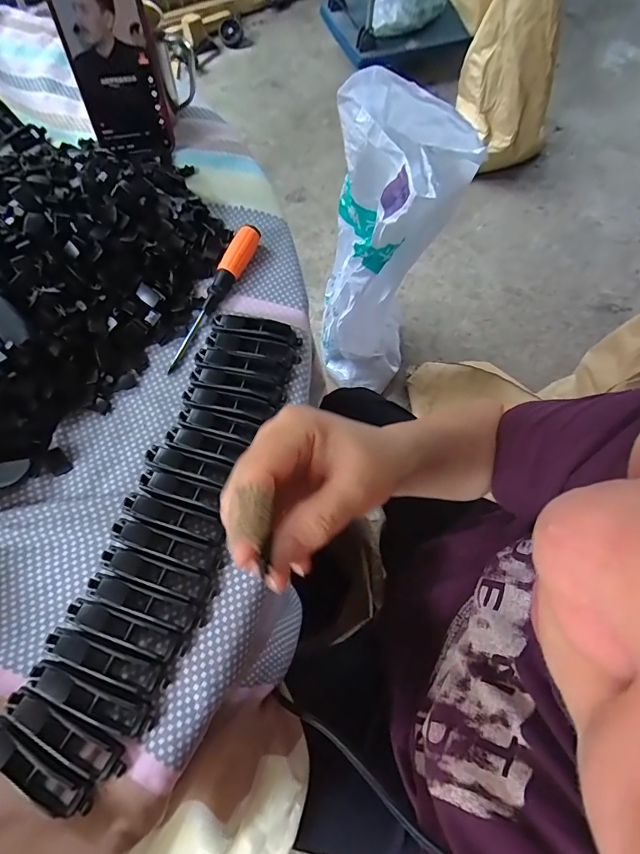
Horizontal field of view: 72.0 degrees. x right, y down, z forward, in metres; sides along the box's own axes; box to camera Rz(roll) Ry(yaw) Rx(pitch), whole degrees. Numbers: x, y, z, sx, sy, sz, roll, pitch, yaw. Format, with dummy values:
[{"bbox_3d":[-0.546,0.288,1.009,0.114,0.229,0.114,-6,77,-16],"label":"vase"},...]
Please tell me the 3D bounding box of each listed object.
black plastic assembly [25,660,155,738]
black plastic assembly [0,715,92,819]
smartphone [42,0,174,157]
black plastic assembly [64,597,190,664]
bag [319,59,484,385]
[{"bbox_3d":[-0.133,0.156,0.255,0.075,0.015,0.021,23,67,8],"label":"black plastic assembly"},{"bbox_3d":[-0.156,0.183,0.239,0.074,0.015,0.022,30,68,11],"label":"black plastic assembly"},{"bbox_3d":[-0.193,-0.341,0.407,0.080,0.152,0.010,-11,50,-6],"label":"smartphone"},{"bbox_3d":[-0.120,0.125,0.273,0.077,0.017,0.018,20,67,7],"label":"black plastic assembly"},{"bbox_3d":[0.139,-0.368,0.991,0.255,0.614,0.293,18,67,6],"label":"bag"}]

